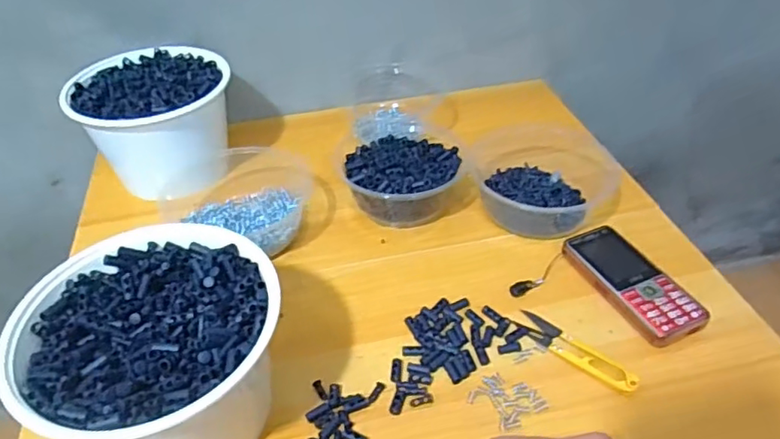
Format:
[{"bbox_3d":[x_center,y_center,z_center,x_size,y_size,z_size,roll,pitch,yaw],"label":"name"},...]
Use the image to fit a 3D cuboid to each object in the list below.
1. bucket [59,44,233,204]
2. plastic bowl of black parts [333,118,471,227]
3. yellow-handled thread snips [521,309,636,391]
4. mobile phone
[{"bbox_3d":[-0.258,-0.110,0.650,0.163,0.106,0.147,-9,42,-8],"label":"bucket"},{"bbox_3d":[0.014,-0.053,0.614,0.132,0.053,0.133,-1,41,1],"label":"plastic bowl of black parts"},{"bbox_3d":[0.150,0.103,0.463,0.103,0.012,0.025,31,51,32],"label":"yellow-handled thread snips"},{"bbox_3d":[0.214,0.055,0.508,0.058,0.019,0.128,-19,44,-18],"label":"mobile phone"}]

